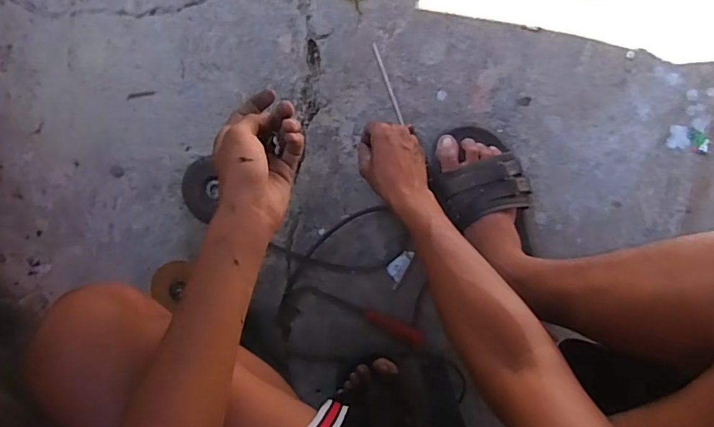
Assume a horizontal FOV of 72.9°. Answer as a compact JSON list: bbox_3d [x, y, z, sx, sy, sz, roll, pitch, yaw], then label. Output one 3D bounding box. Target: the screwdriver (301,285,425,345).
[{"bbox_3d":[0.011,0.150,0.716,0.188,0.016,0.021,24,99,-3],"label":"screwdriver"}]

